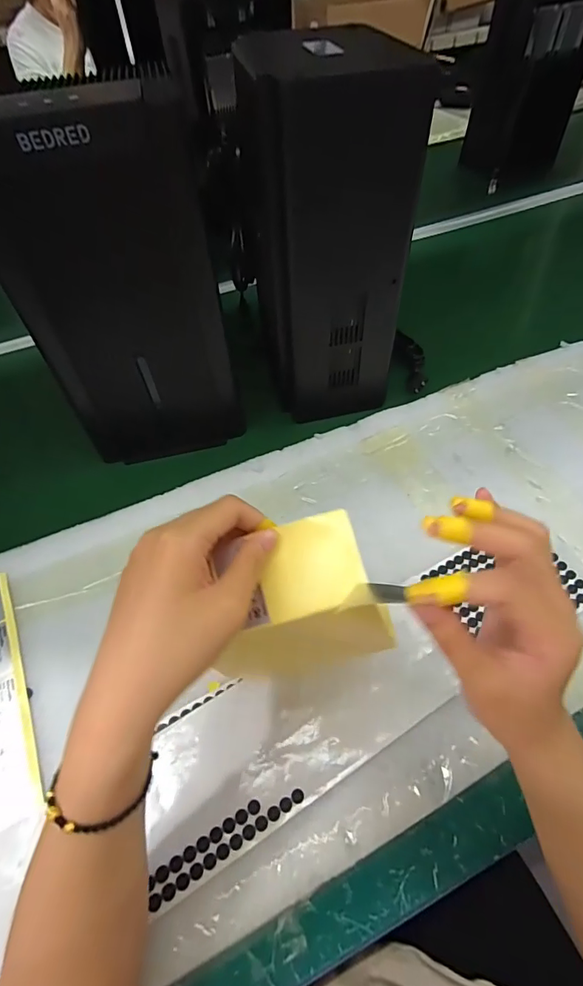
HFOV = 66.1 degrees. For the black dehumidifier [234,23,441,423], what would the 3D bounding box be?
[{"bbox_3d":[0.036,-0.275,0.505,0.155,0.339,0.176,-7,56,-4],"label":"black dehumidifier"}]

